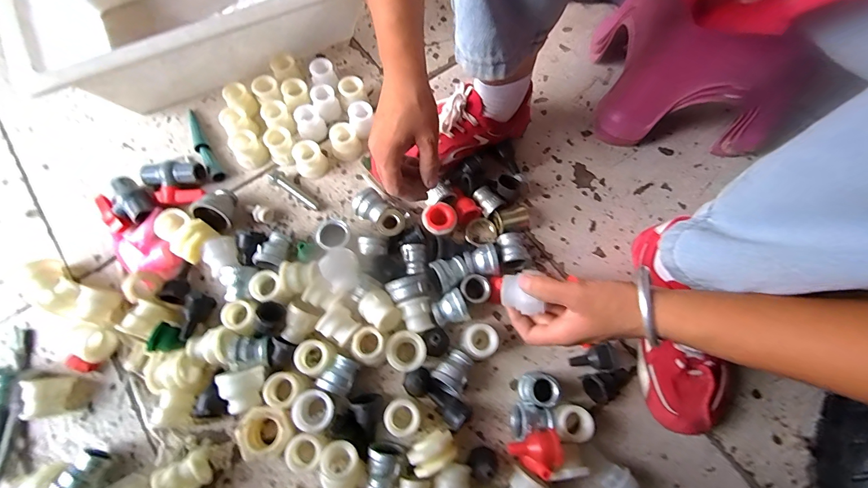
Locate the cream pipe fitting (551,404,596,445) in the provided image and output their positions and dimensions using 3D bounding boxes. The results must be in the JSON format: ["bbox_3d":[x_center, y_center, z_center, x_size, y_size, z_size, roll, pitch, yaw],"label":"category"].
[{"bbox_3d":[0.149,0.200,0.414,0.043,0.039,0.039,11,70,2],"label":"cream pipe fitting"}]

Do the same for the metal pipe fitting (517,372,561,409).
[{"bbox_3d":[0.118,0.165,0.421,0.036,0.041,0.033,13,71,3],"label":"metal pipe fitting"}]

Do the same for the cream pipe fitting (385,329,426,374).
[{"bbox_3d":[-0.032,0.126,0.436,0.045,0.037,0.043,1,70,-2],"label":"cream pipe fitting"}]

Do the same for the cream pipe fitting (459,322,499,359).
[{"bbox_3d":[0.053,0.116,0.440,0.039,0.038,0.037,1,70,-2],"label":"cream pipe fitting"}]

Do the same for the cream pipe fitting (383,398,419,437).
[{"bbox_3d":[-0.035,0.190,0.411,0.037,0.035,0.037,31,72,9],"label":"cream pipe fitting"}]

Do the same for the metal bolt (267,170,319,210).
[{"bbox_3d":[-0.194,-0.076,0.506,0.088,0.016,0.017,33,73,9],"label":"metal bolt"}]

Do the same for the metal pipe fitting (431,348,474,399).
[{"bbox_3d":[0.023,0.148,0.430,0.037,0.032,0.045,35,73,10],"label":"metal pipe fitting"}]

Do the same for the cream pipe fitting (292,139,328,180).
[{"bbox_3d":[-0.172,-0.116,0.514,0.040,0.037,0.039,1,70,-2],"label":"cream pipe fitting"}]

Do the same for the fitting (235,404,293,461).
[{"bbox_3d":[-0.180,0.202,0.404,0.057,0.033,0.050,-8,71,-5],"label":"fitting"}]

